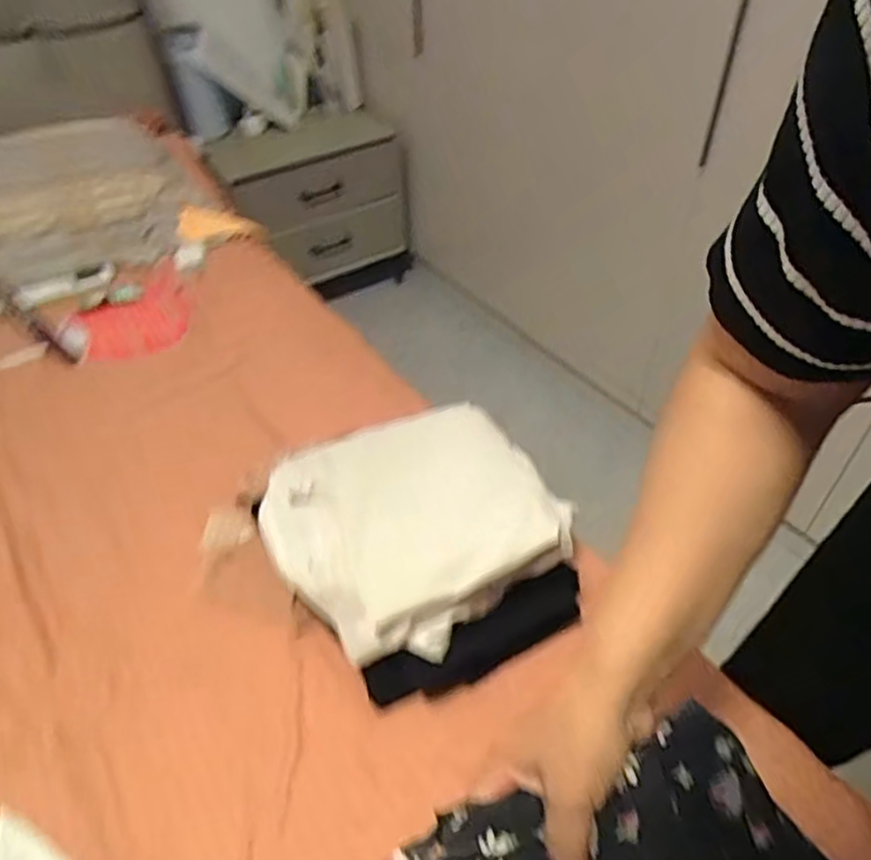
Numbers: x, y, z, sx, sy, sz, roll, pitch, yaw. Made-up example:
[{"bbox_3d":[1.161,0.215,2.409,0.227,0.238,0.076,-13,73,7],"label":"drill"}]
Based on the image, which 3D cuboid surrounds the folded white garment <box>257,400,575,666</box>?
[{"bbox_3d":[-0.027,0.080,0.634,0.252,0.069,0.240,-22,41,-13],"label":"folded white garment"}]

